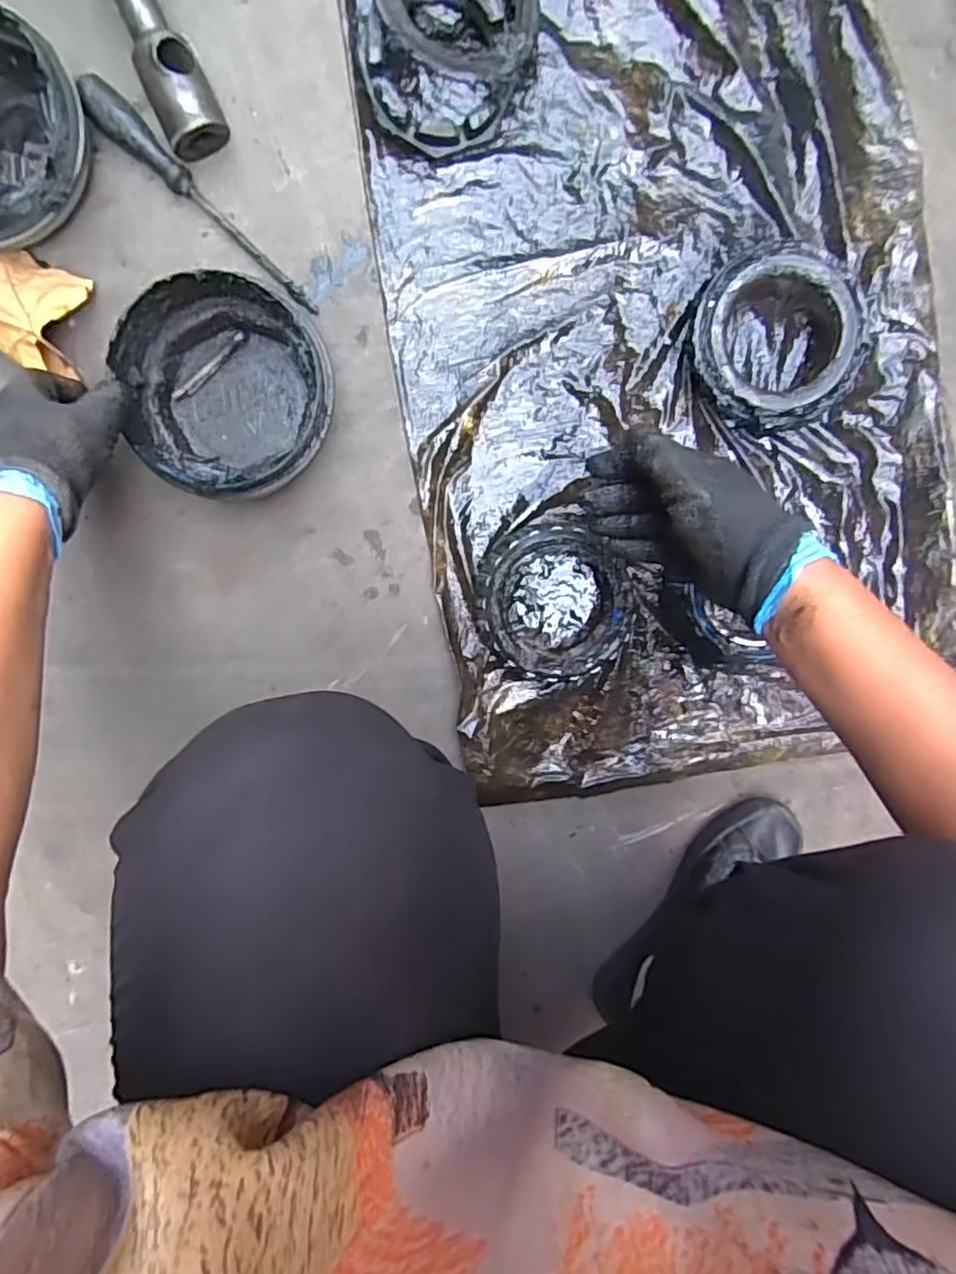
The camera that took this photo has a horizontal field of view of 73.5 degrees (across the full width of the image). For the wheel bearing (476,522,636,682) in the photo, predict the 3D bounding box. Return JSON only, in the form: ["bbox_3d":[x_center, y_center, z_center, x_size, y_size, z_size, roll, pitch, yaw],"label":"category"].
[{"bbox_3d":[0.067,-0.032,0.550,0.134,0.040,0.132,-8,98,-1],"label":"wheel bearing"}]

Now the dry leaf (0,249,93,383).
[{"bbox_3d":[-0.368,-0.263,0.500,0.112,0.060,0.079,21,97,-5],"label":"dry leaf"}]

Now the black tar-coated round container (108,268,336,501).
[{"bbox_3d":[-0.194,-0.192,0.507,0.156,0.073,0.148,0,98,-2],"label":"black tar-coated round container"}]

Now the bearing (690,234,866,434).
[{"bbox_3d":[0.245,-0.244,0.529,0.138,0.039,0.140,0,98,-2],"label":"bearing"}]

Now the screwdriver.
[{"bbox_3d":[-0.222,-0.345,0.509,0.027,0.032,0.221,-45,97,4],"label":"screwdriver"}]

